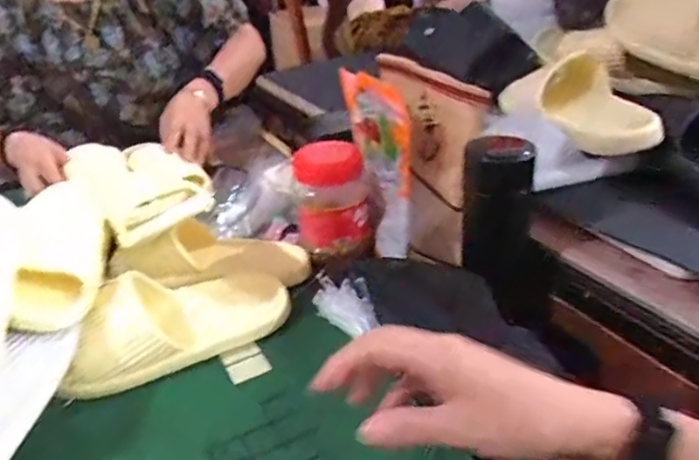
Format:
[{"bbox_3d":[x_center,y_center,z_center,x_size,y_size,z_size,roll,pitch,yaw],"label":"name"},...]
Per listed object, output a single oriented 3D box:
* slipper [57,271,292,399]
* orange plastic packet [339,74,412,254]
[{"bbox_3d":[-0.175,0.084,0.595,0.227,0.073,0.103,-16,32,-18],"label":"slipper"},{"bbox_3d":[0.032,-0.084,0.669,0.031,0.194,0.159,-11,31,-10],"label":"orange plastic packet"}]

